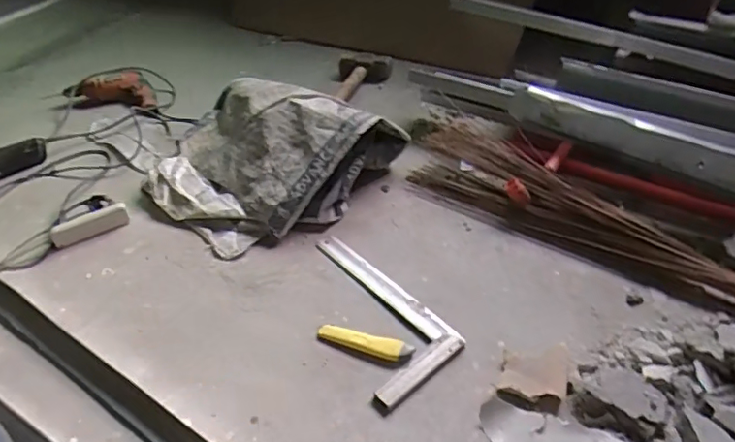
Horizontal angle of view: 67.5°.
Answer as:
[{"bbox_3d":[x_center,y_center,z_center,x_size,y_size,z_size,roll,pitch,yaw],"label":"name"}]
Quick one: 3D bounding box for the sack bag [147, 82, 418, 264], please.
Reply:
[{"bbox_3d":[-0.219,-0.145,1.162,0.442,0.150,0.420,25,50,30],"label":"sack bag"}]

